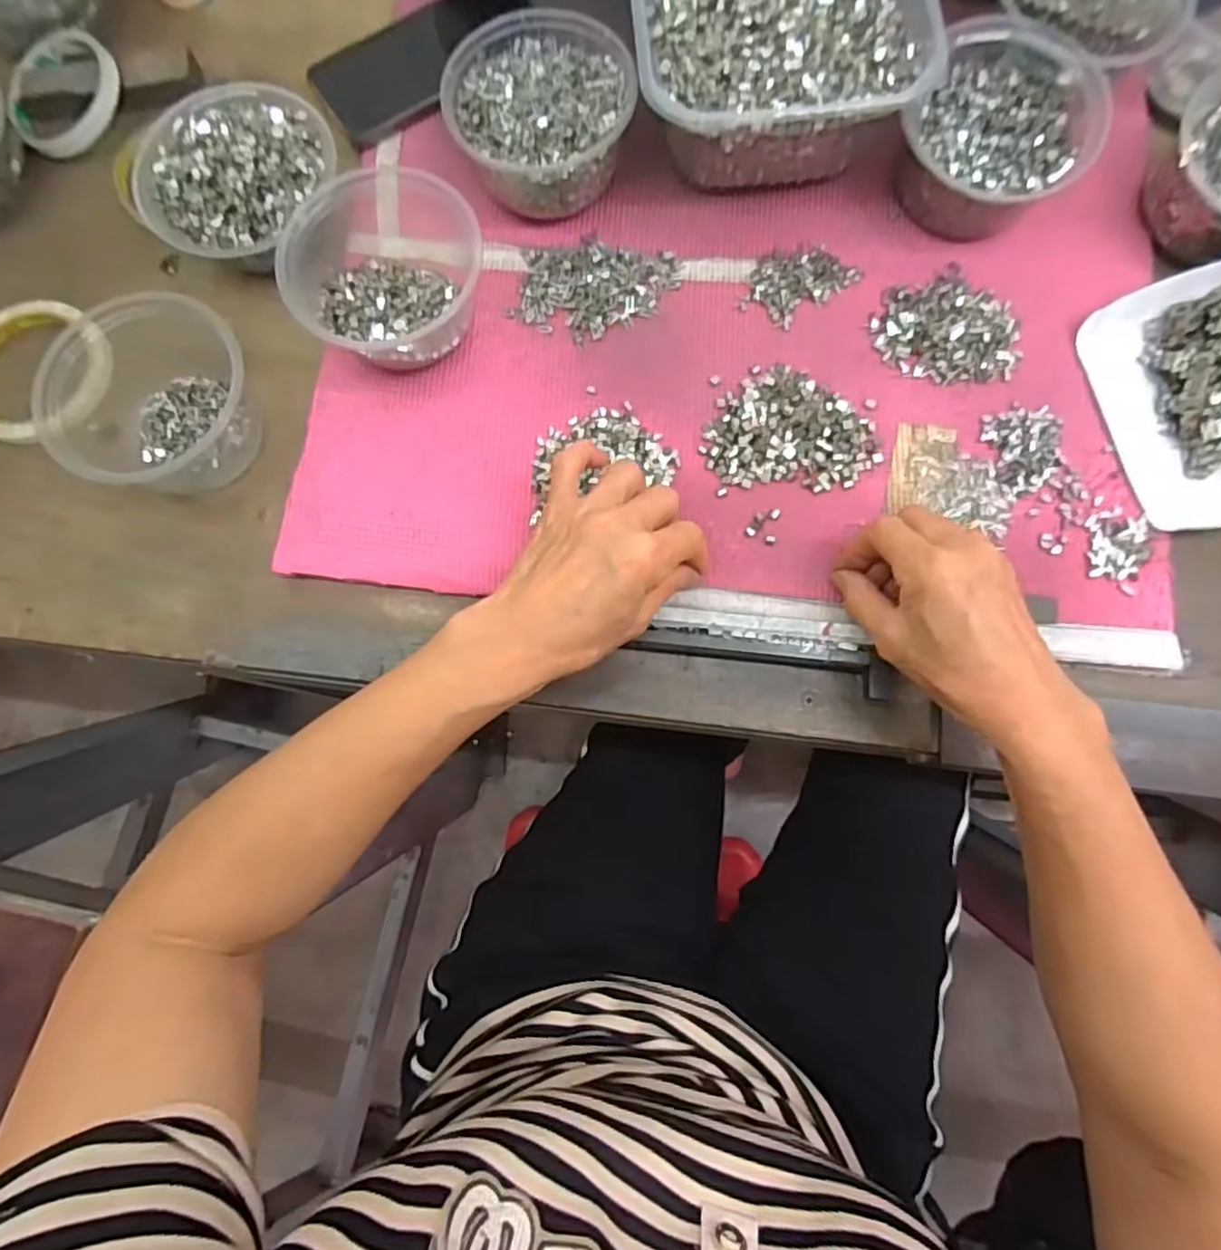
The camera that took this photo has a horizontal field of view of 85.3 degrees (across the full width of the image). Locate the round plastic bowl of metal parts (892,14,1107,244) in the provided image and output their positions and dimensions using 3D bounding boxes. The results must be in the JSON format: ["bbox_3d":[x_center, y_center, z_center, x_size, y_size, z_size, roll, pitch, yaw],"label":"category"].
[{"bbox_3d":[0.237,-0.299,0.408,0.105,0.059,0.119,29,82,6],"label":"round plastic bowl of metal parts"}]

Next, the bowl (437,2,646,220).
[{"bbox_3d":[-0.041,-0.318,0.421,0.111,0.055,0.105,0,80,2],"label":"bowl"}]

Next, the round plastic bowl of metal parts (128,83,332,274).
[{"bbox_3d":[-0.234,-0.283,0.424,0.112,0.053,0.122,38,81,8],"label":"round plastic bowl of metal parts"}]

